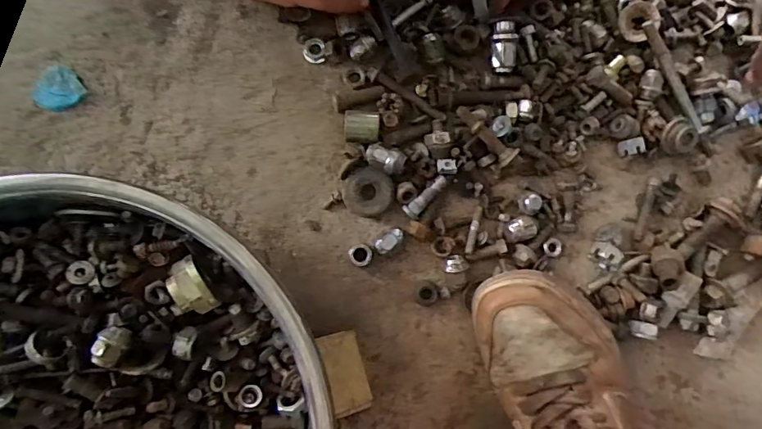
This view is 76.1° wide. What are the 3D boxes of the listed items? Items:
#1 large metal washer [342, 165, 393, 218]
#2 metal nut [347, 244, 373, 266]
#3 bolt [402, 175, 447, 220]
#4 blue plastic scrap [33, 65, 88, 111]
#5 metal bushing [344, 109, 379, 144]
[{"bbox_3d":[-0.011,-0.020,0.425,0.042,0.008,0.044,-2,107,-6],"label":"large metal washer"},{"bbox_3d":[-0.017,0.036,0.426,0.019,0.019,0.021,-29,90,-5],"label":"metal nut"},{"bbox_3d":[0.040,-0.015,0.426,0.044,0.010,0.015,-41,91,-5],"label":"bolt"},{"bbox_3d":[-0.271,-0.105,0.409,0.037,0.015,0.039,0,88,-4],"label":"blue plastic scrap"},{"bbox_3d":[-0.016,-0.074,0.417,0.029,0.023,0.024,2,88,-4],"label":"metal bushing"}]

